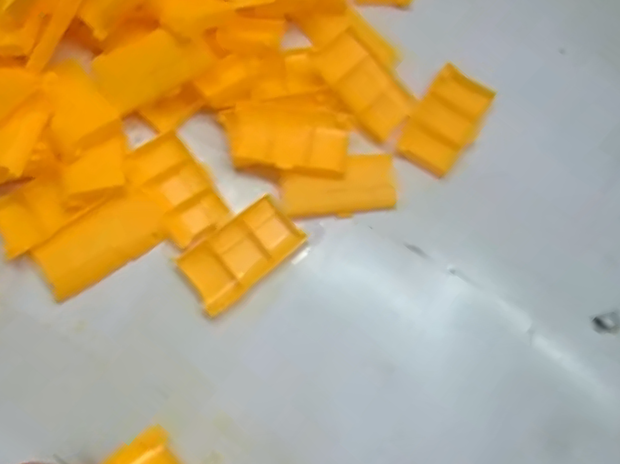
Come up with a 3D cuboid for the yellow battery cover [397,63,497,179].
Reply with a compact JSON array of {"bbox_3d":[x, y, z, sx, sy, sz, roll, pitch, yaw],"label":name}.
[{"bbox_3d":[0.079,-0.064,0.342,0.036,0.004,0.063,31,77,6],"label":"yellow battery cover"}]

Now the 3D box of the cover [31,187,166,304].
[{"bbox_3d":[-0.111,0.005,0.312,0.067,0.004,0.034,-37,80,-10],"label":"cover"}]

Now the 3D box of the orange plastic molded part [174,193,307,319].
[{"bbox_3d":[-0.037,0.011,0.314,0.063,0.007,0.035,-39,80,-11],"label":"orange plastic molded part"}]

